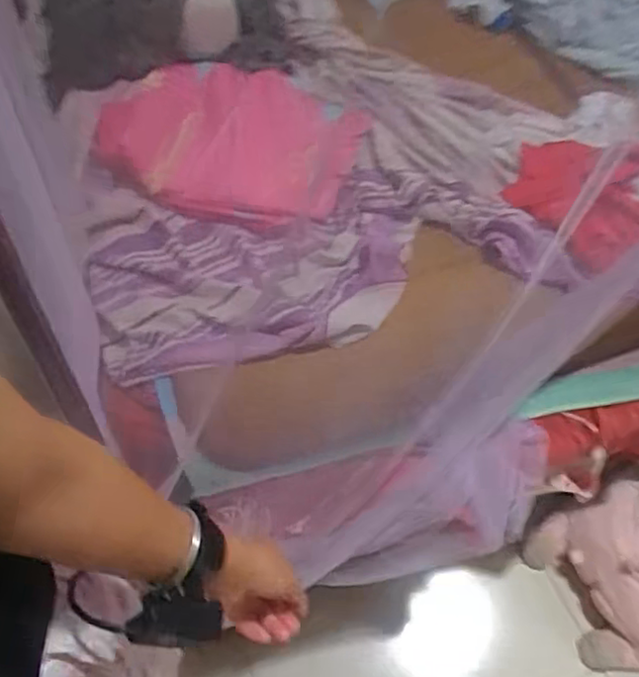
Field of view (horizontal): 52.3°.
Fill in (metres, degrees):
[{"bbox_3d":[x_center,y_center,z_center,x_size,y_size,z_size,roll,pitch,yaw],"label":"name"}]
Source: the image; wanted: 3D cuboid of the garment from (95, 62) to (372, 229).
[{"bbox_3d":[-0.169,-0.342,1.146,0.449,0.095,0.334,13,57,6],"label":"garment"}]

